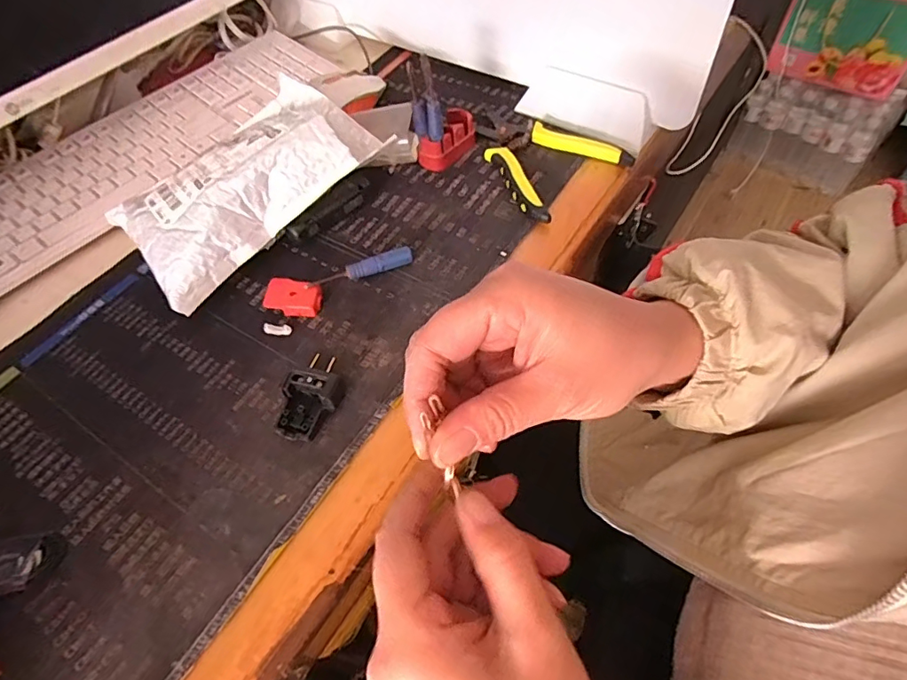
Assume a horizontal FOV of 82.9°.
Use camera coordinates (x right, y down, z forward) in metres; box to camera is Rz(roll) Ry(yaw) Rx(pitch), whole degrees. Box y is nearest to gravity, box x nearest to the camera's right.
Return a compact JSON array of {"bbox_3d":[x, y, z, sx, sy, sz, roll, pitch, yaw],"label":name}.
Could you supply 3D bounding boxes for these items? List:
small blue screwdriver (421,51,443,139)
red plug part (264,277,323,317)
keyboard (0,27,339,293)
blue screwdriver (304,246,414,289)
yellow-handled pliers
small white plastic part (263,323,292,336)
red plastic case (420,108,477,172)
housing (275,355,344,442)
[{"bbox_3d":[-0.019,-0.212,0.452,0.014,0.069,0.008,-14,33,-8],"label":"small blue screwdriver"},{"bbox_3d":[-0.125,-0.032,0.403,0.041,0.014,0.028,6,56,9],"label":"red plug part"},{"bbox_3d":[-0.299,-0.189,0.512,0.156,0.030,0.424,35,65,21],"label":"keyboard"},{"bbox_3d":[-0.074,-0.055,0.413,0.087,0.017,0.011,-23,56,-11],"label":"blue screwdriver"},{"bbox_3d":[0.074,-0.180,0.489,0.120,0.013,0.147,-36,59,-19],"label":"yellow-handled pliers"},{"bbox_3d":[-0.134,-0.009,0.390,0.022,0.004,0.009,2,55,6],"label":"small white plastic part"},{"bbox_3d":[-0.004,-0.193,0.489,0.035,0.029,0.062,25,61,21],"label":"red plastic case"},{"bbox_3d":[-0.097,0.040,0.345,0.036,0.022,0.055,19,58,18],"label":"housing"}]

